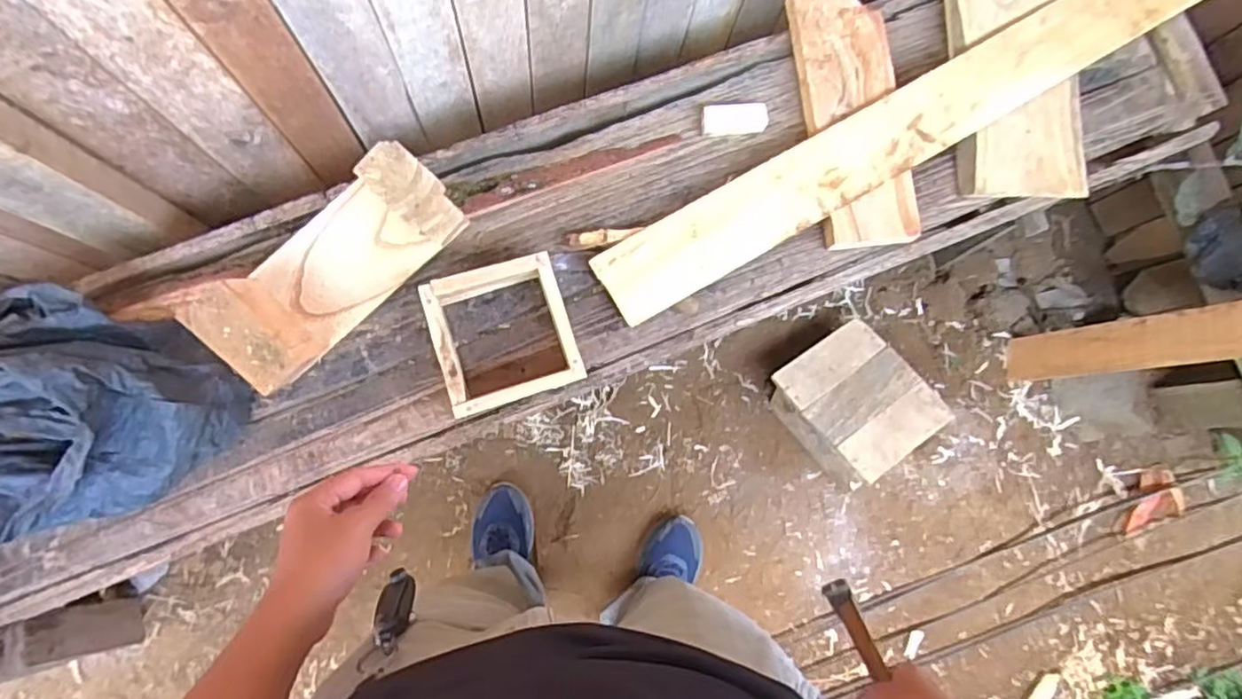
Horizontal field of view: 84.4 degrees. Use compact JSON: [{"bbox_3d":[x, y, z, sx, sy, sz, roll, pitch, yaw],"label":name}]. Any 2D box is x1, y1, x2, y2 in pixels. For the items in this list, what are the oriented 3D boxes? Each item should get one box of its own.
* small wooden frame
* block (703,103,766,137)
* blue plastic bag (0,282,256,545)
[{"bbox_3d":[-0.133,-0.017,0.796,0.152,0.077,0.152,-18,84,-5],"label":"small wooden frame"},{"bbox_3d":[0.148,-0.300,0.893,0.084,0.014,0.041,-7,83,-4],"label":"block"},{"bbox_3d":[-0.574,0.055,0.688,0.260,0.155,0.250,42,83,3],"label":"blue plastic bag"}]

